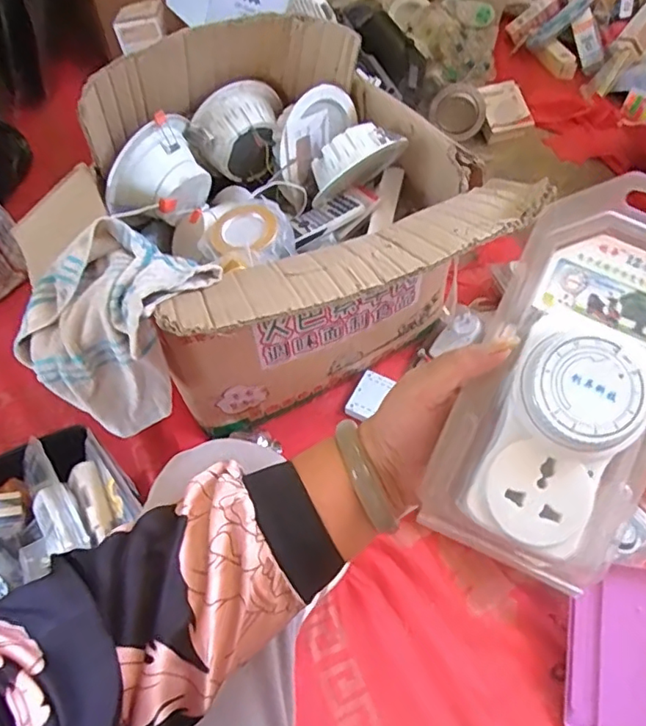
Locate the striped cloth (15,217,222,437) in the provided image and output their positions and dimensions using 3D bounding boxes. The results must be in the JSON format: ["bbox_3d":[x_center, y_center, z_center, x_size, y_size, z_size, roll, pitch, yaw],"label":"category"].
[{"bbox_3d":[-0.261,-0.049,0.691,0.213,0.195,0.203,35,64,24],"label":"striped cloth"}]

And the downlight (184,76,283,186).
[{"bbox_3d":[-0.132,-0.352,0.871,0.147,0.129,0.077,-12,56,-5],"label":"downlight"}]

